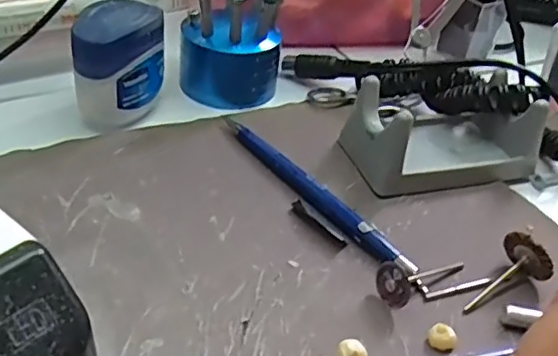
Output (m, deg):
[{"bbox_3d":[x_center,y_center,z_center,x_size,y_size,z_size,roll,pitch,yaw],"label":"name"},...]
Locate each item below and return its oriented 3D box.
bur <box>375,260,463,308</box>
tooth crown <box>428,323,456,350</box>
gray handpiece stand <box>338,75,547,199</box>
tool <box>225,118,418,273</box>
[{"bbox_3d":[0.061,0.042,0.257,0.046,0.015,0.016,-6,38,-39],"label":"bur"},{"bbox_3d":[0.062,0.061,0.232,0.010,0.009,0.007,27,42,22],"label":"tooth crown"},{"bbox_3d":[0.086,-0.026,0.320,0.095,0.039,0.054,-12,43,-23],"label":"gray handpiece stand"},{"bbox_3d":[0.014,0.004,0.293,0.010,0.009,0.129,-25,49,-34],"label":"tool"}]

